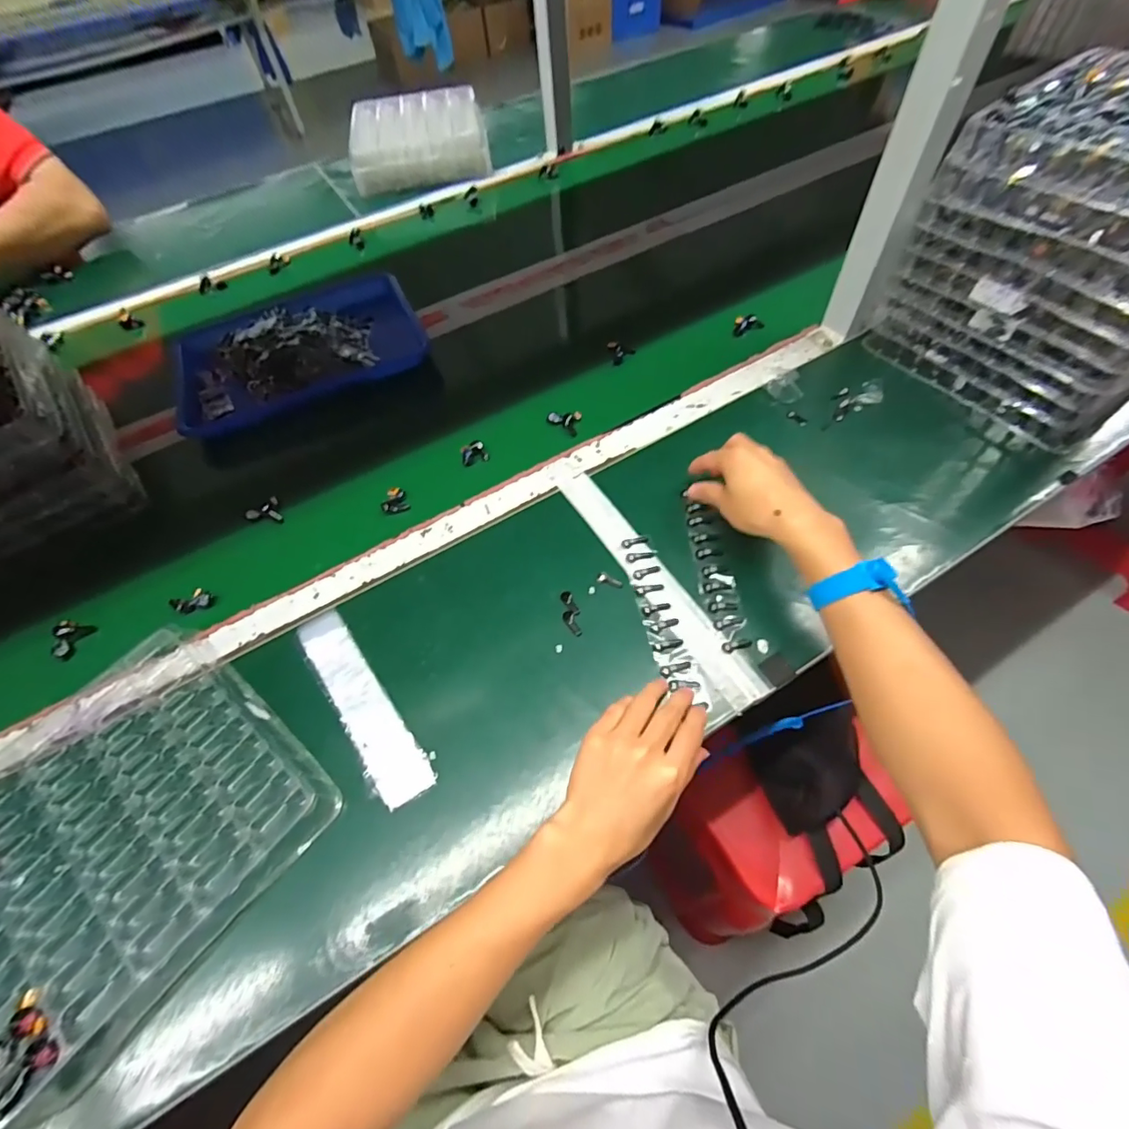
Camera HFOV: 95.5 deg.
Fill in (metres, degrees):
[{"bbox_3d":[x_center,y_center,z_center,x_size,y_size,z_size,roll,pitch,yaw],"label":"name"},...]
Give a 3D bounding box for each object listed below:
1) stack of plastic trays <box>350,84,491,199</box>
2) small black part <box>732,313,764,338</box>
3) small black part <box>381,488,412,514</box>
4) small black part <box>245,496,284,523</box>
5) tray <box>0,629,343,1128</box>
[{"bbox_3d":[-0.300,-0.875,1.058,0.266,0.073,0.269,-11,58,-2],"label":"stack of plastic trays"},{"bbox_3d":[0.256,-0.335,0.714,0.042,0.020,0.017,-19,59,-7],"label":"small black part"},{"bbox_3d":[-0.194,-0.072,0.582,0.030,0.023,0.021,-28,60,-13],"label":"small black part"},{"bbox_3d":[-0.348,-0.062,0.593,0.039,0.025,0.019,-4,58,2],"label":"small black part"},{"bbox_3d":[-0.361,0.204,0.412,0.265,0.020,0.256,35,67,23],"label":"tray"}]

